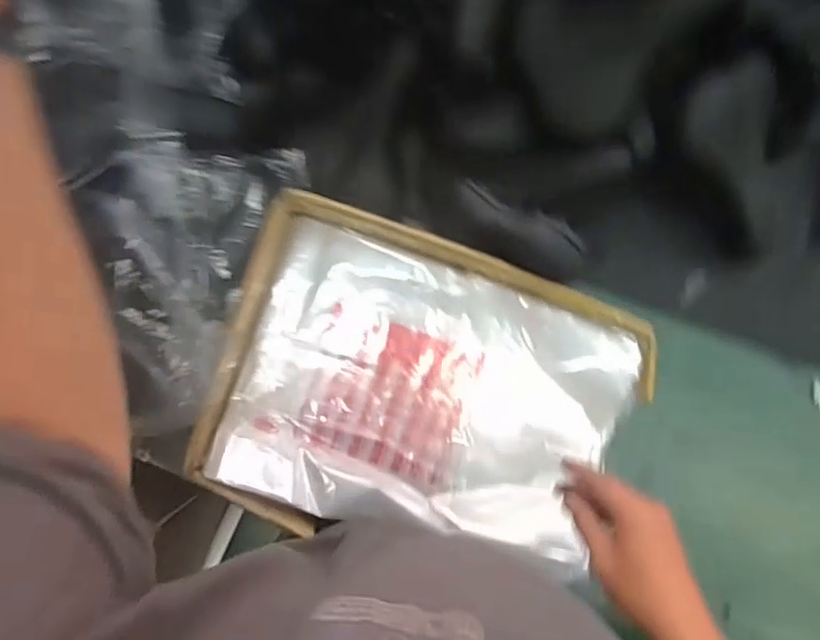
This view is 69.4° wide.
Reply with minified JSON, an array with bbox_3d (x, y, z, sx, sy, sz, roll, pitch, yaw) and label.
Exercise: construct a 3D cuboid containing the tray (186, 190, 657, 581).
[{"bbox_3d":[0.019,0.080,0.629,0.416,0.110,0.302,16,90,1],"label":"tray"}]

